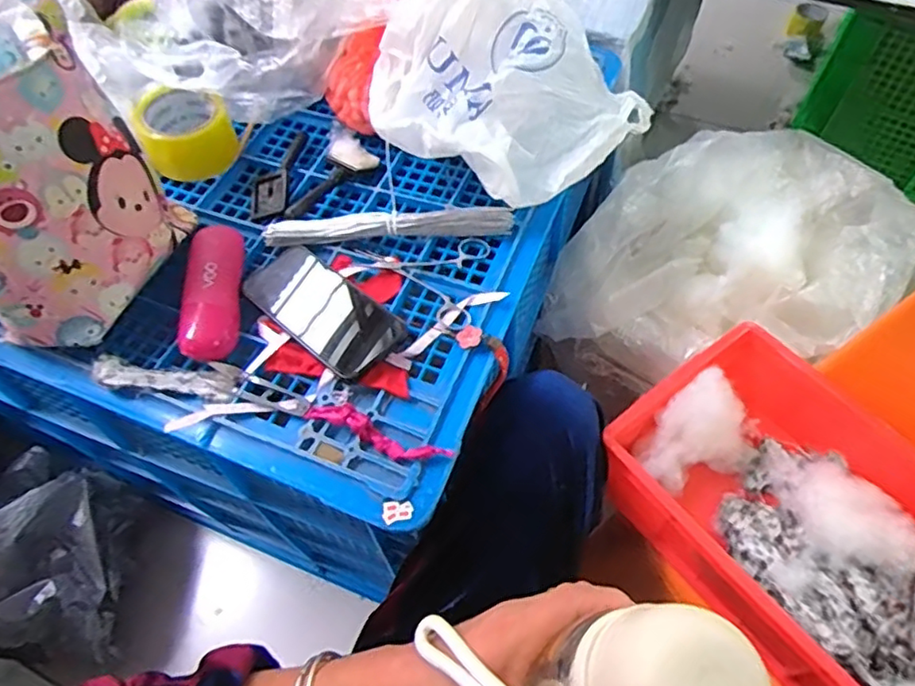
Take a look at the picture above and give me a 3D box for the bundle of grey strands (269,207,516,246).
[{"bbox_3d":[-0.070,-0.123,0.637,0.254,0.023,0.028,-3,59,0],"label":"bundle of grey strands"}]

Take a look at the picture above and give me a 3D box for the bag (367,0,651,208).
[{"bbox_3d":[0.051,-0.288,0.635,0.241,0.138,0.285,38,67,22],"label":"bag"}]

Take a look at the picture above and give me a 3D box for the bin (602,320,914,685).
[{"bbox_3d":[0.352,0.170,0.610,0.259,0.096,0.359,-34,64,-18],"label":"bin"}]

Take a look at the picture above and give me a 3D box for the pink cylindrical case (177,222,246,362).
[{"bbox_3d":[-0.233,-0.048,0.593,0.059,0.046,0.149,-3,59,0],"label":"pink cylindrical case"}]

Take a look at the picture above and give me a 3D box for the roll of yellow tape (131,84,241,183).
[{"bbox_3d":[-0.307,-0.246,0.697,0.096,0.064,0.107,-13,59,-6],"label":"roll of yellow tape"}]

